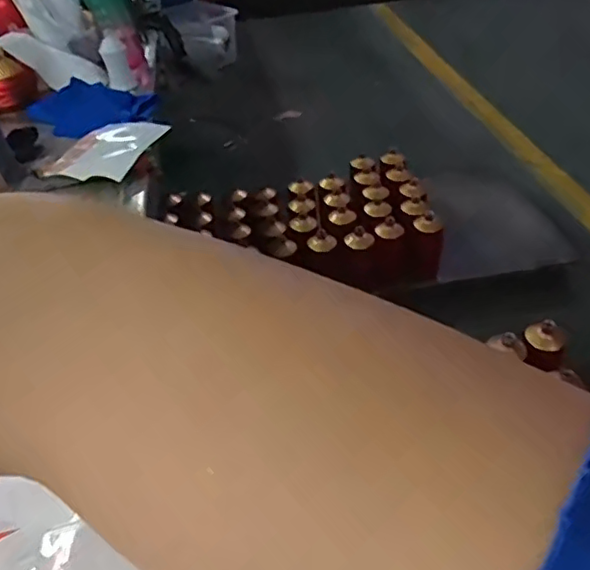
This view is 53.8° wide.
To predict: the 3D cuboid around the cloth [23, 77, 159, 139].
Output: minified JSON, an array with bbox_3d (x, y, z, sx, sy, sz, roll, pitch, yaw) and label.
[{"bbox_3d":[-0.394,-0.347,1.129,0.237,0.028,0.125,-5,64,-1],"label":"cloth"}]

